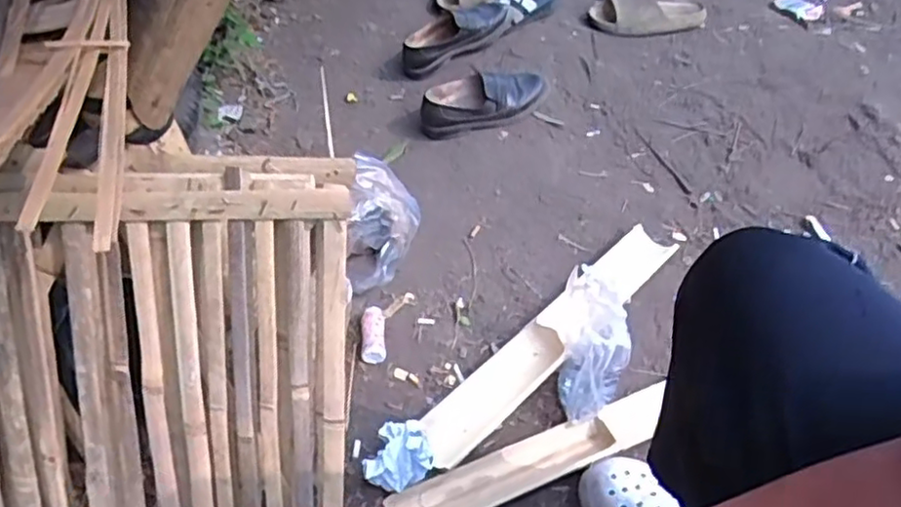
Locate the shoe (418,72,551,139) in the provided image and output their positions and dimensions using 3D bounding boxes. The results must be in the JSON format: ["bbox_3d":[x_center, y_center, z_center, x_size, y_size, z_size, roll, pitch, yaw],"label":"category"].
[{"bbox_3d":[0.073,-0.310,1.394,0.277,0.095,0.089,-16,45,-8],"label":"shoe"}]

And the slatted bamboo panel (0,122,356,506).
[{"bbox_3d":[-0.369,0.154,0.770,0.500,0.551,0.050,3,13,0],"label":"slatted bamboo panel"}]

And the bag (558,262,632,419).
[{"bbox_3d":[0.204,0.123,0.949,0.094,0.209,0.072,5,10,12],"label":"bag"}]

